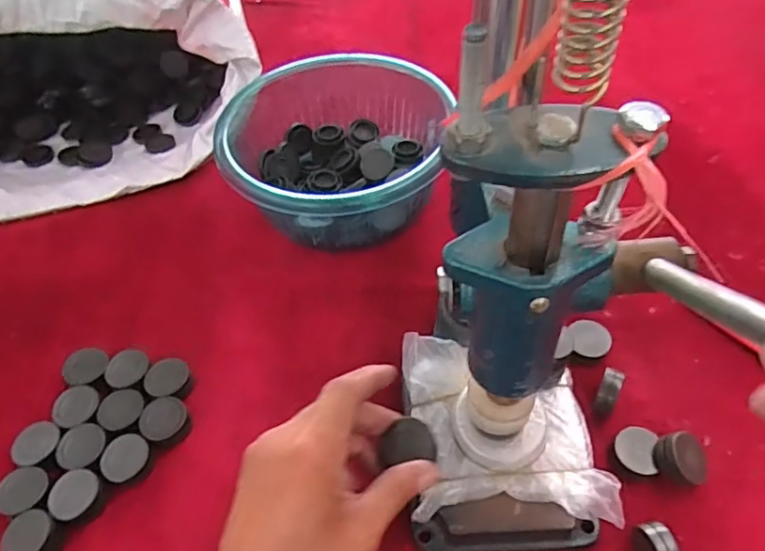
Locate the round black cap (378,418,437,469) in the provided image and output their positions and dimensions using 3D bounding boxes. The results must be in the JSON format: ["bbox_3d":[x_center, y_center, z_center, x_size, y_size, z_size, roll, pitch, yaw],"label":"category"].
[{"bbox_3d":[0.016,0.101,0.348,0.034,0.010,0.027,-8,50,-3],"label":"round black cap"}]

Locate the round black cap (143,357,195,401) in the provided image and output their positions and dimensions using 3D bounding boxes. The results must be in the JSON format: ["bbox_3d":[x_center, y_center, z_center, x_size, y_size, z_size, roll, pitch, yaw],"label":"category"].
[{"bbox_3d":[-0.162,0.079,0.434,0.032,0.013,0.033,-2,50,2],"label":"round black cap"}]

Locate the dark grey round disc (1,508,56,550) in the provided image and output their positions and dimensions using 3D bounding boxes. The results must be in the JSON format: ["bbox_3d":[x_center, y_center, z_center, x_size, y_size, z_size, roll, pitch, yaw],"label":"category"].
[{"bbox_3d":[-0.226,0.168,0.369,0.031,0.012,0.032,-2,50,2],"label":"dark grey round disc"}]

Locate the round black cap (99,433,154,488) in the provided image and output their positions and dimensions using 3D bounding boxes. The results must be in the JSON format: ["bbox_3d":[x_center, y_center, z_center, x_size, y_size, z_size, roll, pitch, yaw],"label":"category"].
[{"bbox_3d":[-0.178,0.128,0.401,0.031,0.007,0.035,-31,55,-21],"label":"round black cap"}]

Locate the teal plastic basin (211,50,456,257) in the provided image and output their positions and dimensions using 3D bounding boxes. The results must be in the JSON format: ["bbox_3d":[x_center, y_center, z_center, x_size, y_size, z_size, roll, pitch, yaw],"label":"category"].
[{"bbox_3d":[-0.048,-0.115,0.546,0.188,0.080,0.191,-2,50,2],"label":"teal plastic basin"}]

